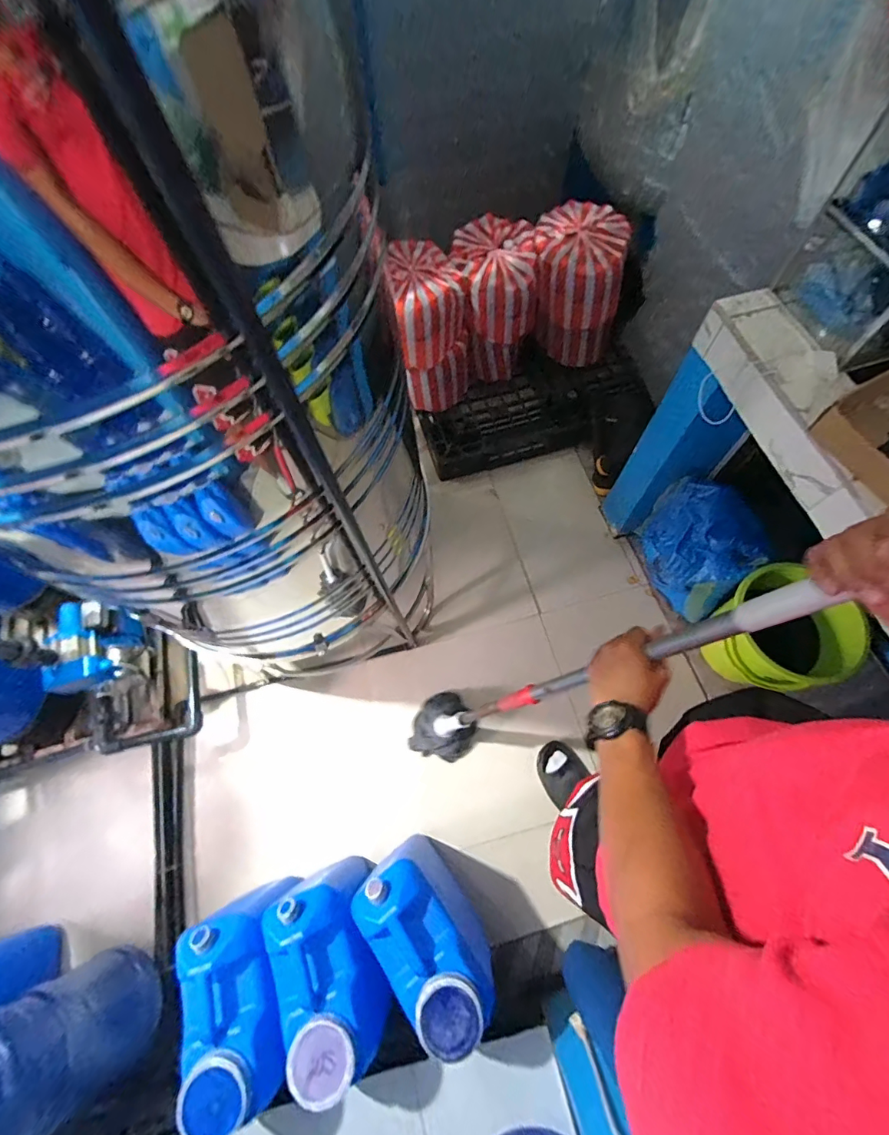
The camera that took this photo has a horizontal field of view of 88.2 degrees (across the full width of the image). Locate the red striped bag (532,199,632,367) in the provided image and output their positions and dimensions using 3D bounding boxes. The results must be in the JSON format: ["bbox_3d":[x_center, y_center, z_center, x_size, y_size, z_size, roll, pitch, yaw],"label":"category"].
[{"bbox_3d":[0.459,-0.991,1.626,0.311,0.364,0.323,9,68,6],"label":"red striped bag"}]

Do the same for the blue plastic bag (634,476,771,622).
[{"bbox_3d":[0.744,-0.057,1.364,0.189,0.318,0.342,-34,71,-11],"label":"blue plastic bag"}]

